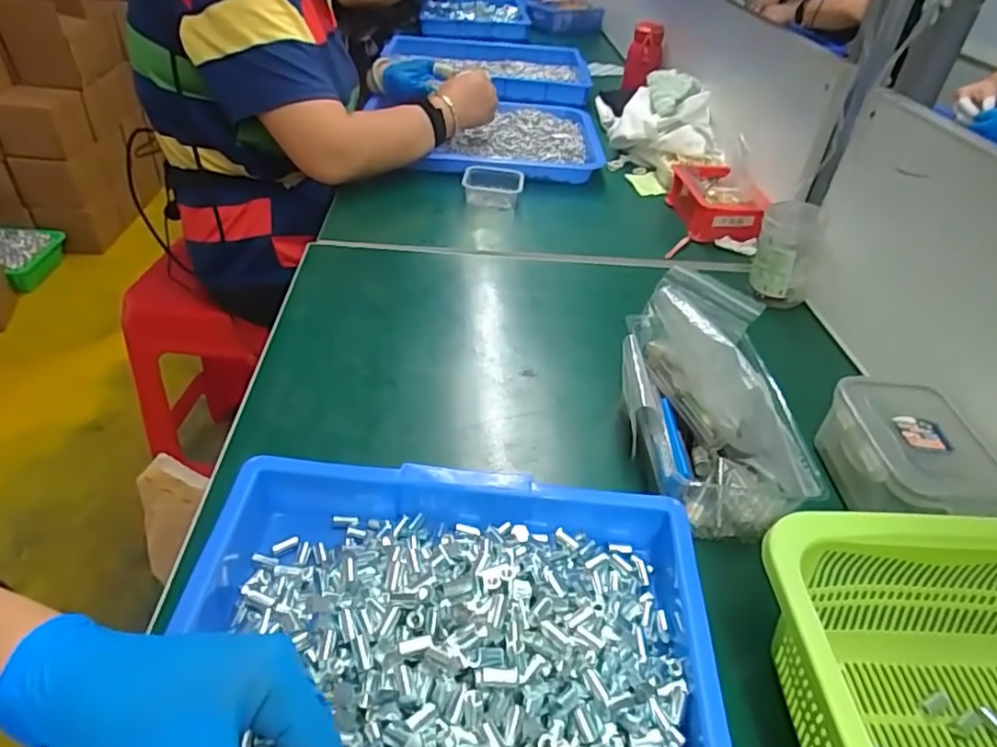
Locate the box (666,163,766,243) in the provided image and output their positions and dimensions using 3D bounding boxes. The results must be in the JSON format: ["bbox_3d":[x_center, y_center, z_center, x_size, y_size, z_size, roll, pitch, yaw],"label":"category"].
[{"bbox_3d":[0.289,-0.234,0.837,0.085,0.066,0.152,2,40,-4],"label":"box"}]

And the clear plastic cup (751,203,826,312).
[{"bbox_3d":[0.323,-0.132,0.685,0.064,0.094,0.073,21,42,18],"label":"clear plastic cup"}]

